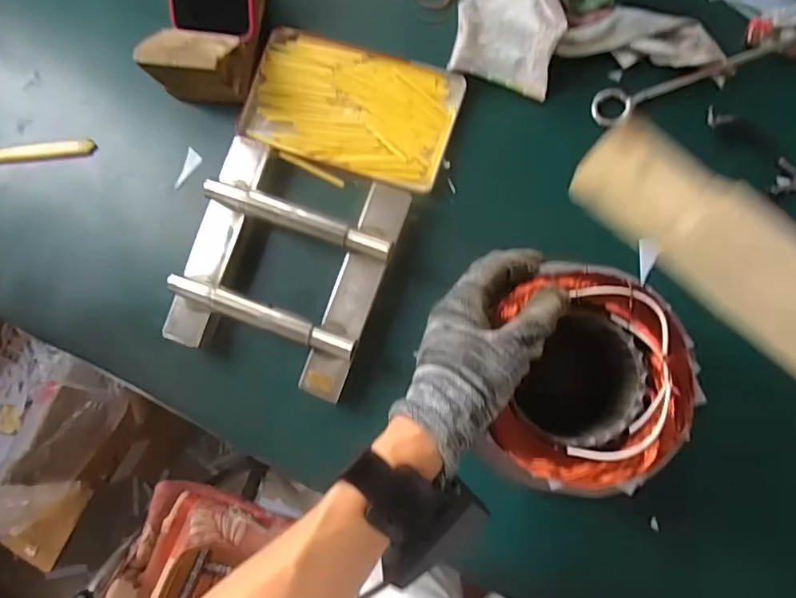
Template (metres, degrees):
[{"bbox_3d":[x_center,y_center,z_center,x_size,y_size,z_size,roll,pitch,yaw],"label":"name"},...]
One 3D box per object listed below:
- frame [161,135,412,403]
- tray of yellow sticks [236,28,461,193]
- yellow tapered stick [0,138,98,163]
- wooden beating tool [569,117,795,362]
[{"bbox_3d":[-0.103,-0.030,0.470,0.175,0.042,0.193,20,88,9],"label":"frame"},{"bbox_3d":[-0.047,-0.183,0.493,0.197,0.011,0.118,19,88,9],"label":"tray of yellow sticks"},{"bbox_3d":[-0.414,-0.149,0.534,0.205,0.013,0.019,-5,84,7],"label":"yellow tapered stick"},{"bbox_3d":[0.170,-0.008,0.231,0.198,0.022,0.044,44,92,14],"label":"wooden beating tool"}]

